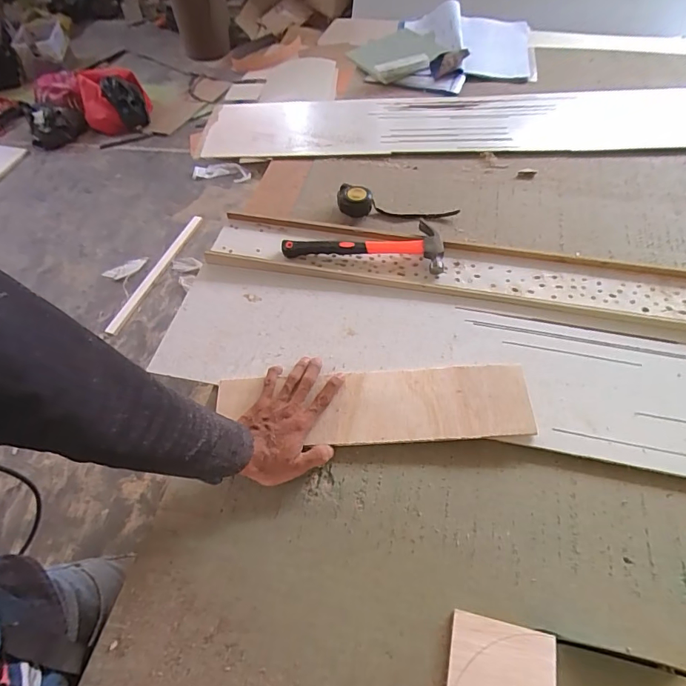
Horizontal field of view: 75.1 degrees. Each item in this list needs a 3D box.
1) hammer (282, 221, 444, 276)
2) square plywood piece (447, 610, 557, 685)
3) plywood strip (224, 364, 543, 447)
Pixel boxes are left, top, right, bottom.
[{"bbox_3d":[0.037,-0.176,0.761,0.272,0.032,0.106,8,58,10],"label":"hammer"},{"bbox_3d":[0.154,0.327,0.431,0.099,0.005,0.097,9,58,10],"label":"square plywood piece"},{"bbox_3d":[0.035,0.082,0.597,0.408,0.014,0.104,-1,57,5],"label":"plywood strip"}]

